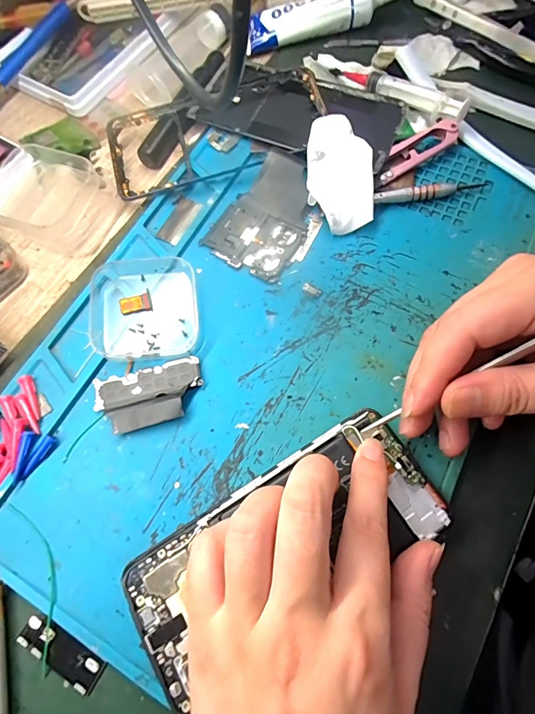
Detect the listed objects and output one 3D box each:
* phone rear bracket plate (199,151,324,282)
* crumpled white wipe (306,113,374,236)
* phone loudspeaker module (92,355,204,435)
[{"bbox_3d":[0.003,-0.095,0.255,0.064,0.008,0.084,33,82,11],"label":"phone rear bracket plate"},{"bbox_3d":[0.050,-0.125,0.254,0.044,0.020,0.082,1,70,3],"label":"crumpled white wipe"},{"bbox_3d":[-0.068,0.022,0.215,0.061,0.008,0.035,-15,70,-3],"label":"phone loudspeaker module"}]

